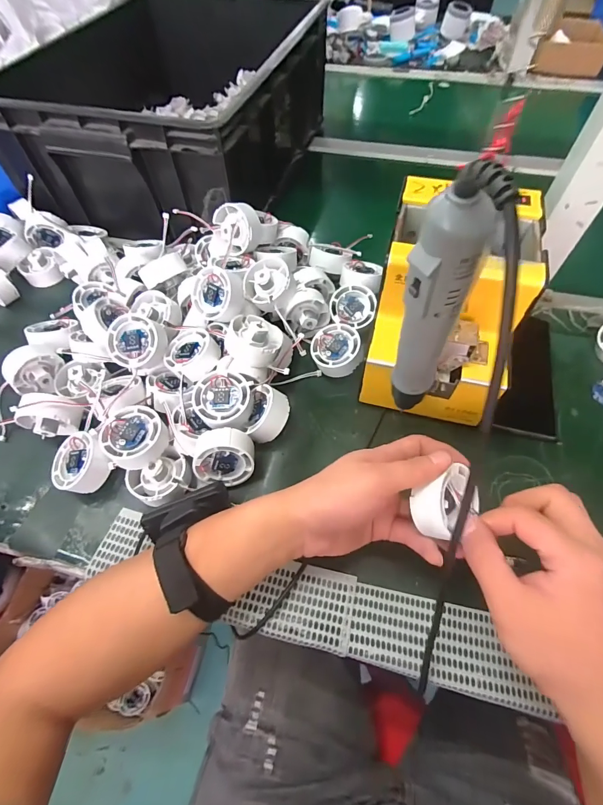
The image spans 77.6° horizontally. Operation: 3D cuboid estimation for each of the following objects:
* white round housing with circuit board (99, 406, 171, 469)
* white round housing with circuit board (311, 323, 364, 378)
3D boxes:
[{"bbox_3d":[-0.156,0.029,0.344,0.059,0.022,0.053,21,62,13],"label":"white round housing with circuit board"},{"bbox_3d":[0.039,-0.056,0.414,0.053,0.021,0.057,0,70,18],"label":"white round housing with circuit board"}]

